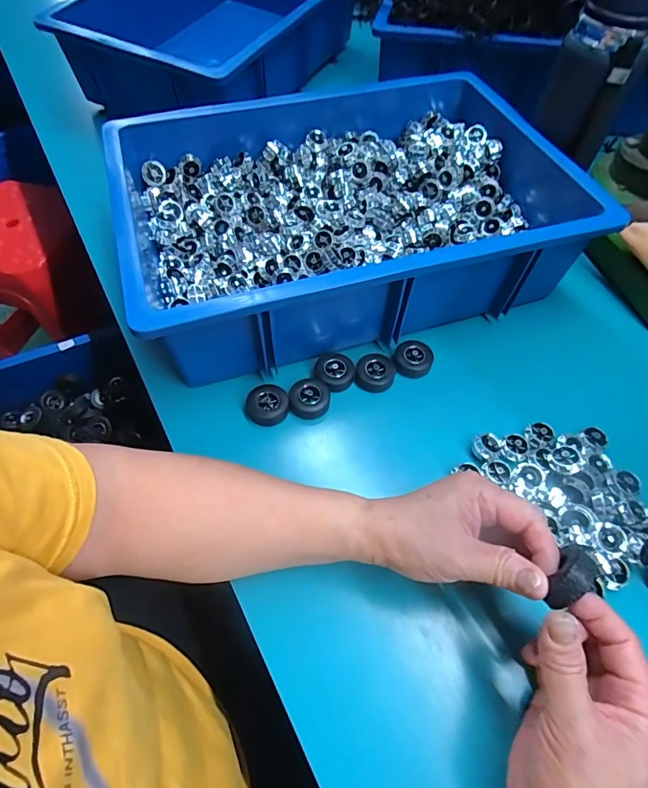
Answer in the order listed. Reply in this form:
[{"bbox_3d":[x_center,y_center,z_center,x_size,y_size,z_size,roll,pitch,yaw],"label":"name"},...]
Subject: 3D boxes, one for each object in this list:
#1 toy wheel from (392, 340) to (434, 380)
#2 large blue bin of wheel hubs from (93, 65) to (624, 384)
[{"bbox_3d":[0.088,-0.034,0.438,0.037,0.011,0.037,-1,58,1],"label":"toy wheel"},{"bbox_3d":[0.036,-0.211,0.478,0.468,0.112,0.320,-17,60,-9],"label":"large blue bin of wheel hubs"}]

